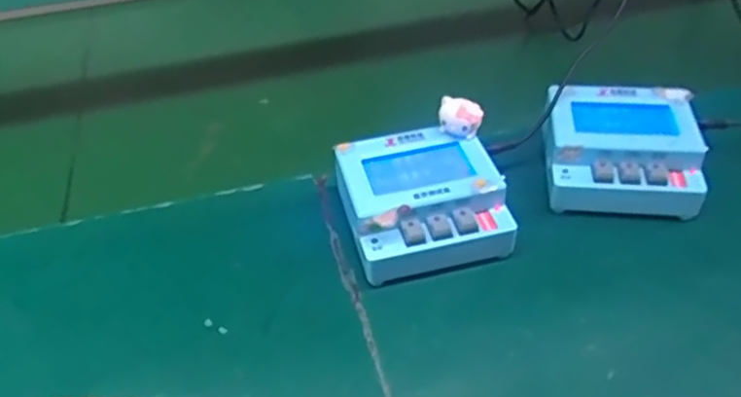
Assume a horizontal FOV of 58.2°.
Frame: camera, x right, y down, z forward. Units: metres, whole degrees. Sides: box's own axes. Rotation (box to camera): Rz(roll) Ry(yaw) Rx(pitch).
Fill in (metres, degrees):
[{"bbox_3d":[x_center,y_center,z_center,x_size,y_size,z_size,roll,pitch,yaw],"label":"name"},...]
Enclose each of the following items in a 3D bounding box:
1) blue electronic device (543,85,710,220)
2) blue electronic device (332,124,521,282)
[{"bbox_3d":[0.181,-0.033,0.488,0.104,0.059,0.092,5,43,9],"label":"blue electronic device"},{"bbox_3d":[0.033,0.003,0.457,0.101,0.057,0.099,-12,43,-10],"label":"blue electronic device"}]

